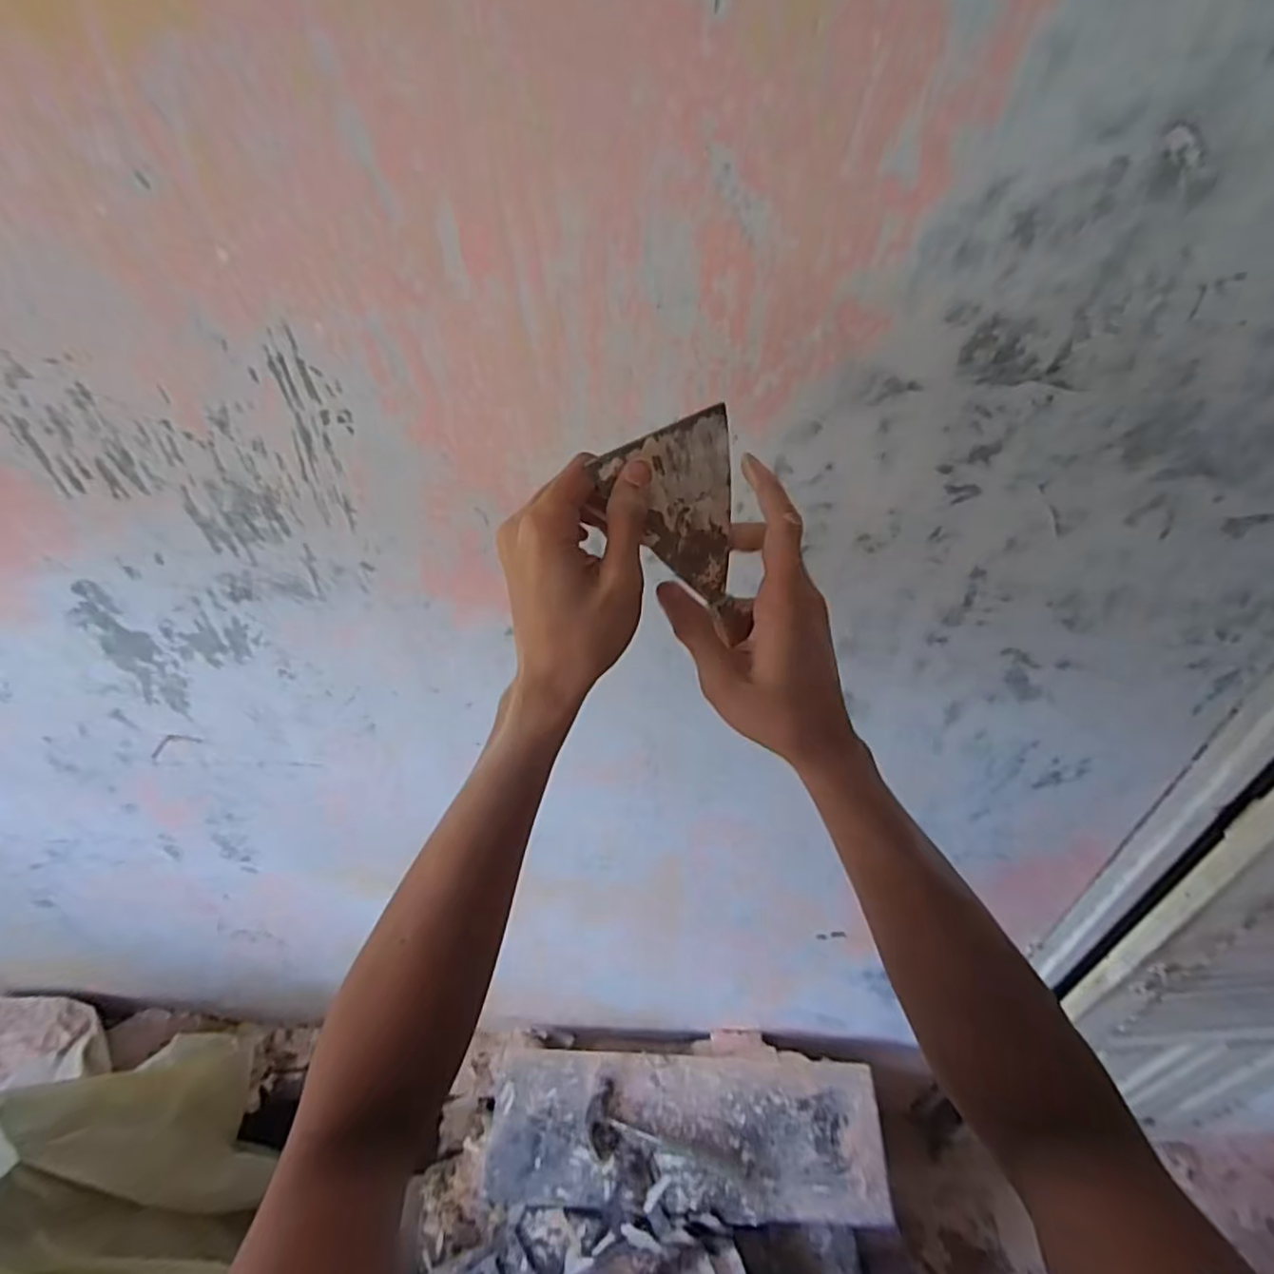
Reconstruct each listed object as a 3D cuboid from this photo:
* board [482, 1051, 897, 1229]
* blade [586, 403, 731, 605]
[{"bbox_3d":[0.077,0.925,1.283,0.735,0.034,0.255,-2,44,8],"label":"board"},{"bbox_3d":[0.029,-0.065,0.369,0.081,0.094,0.004,-31,21,-23],"label":"blade"}]

